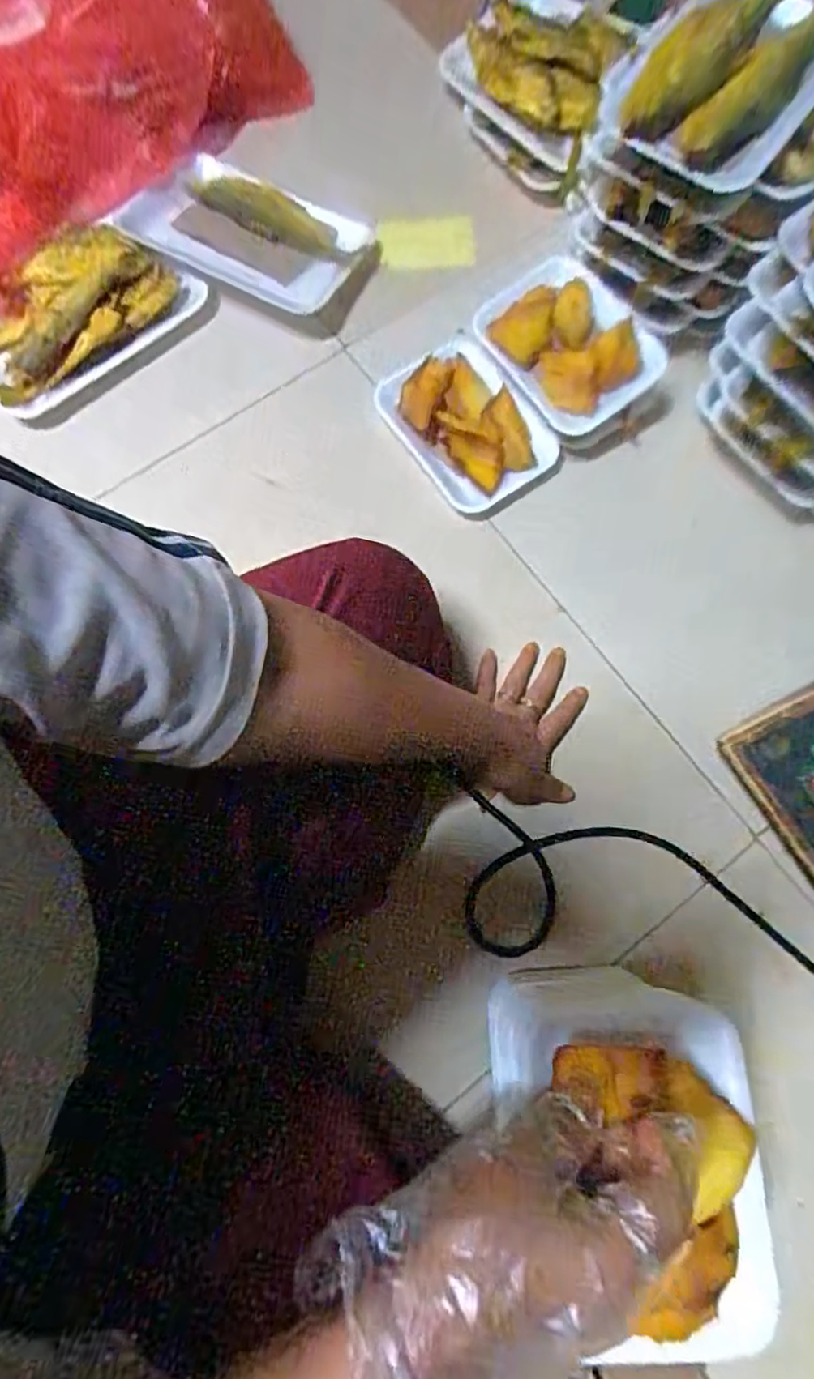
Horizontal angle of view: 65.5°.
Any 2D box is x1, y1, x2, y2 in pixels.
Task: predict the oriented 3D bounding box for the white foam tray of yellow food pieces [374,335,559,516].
[{"bbox_3d":[0.051,-0.246,0.583,0.113,0.041,0.168,-39,81,-10],"label":"white foam tray of yellow food pieces"}]

